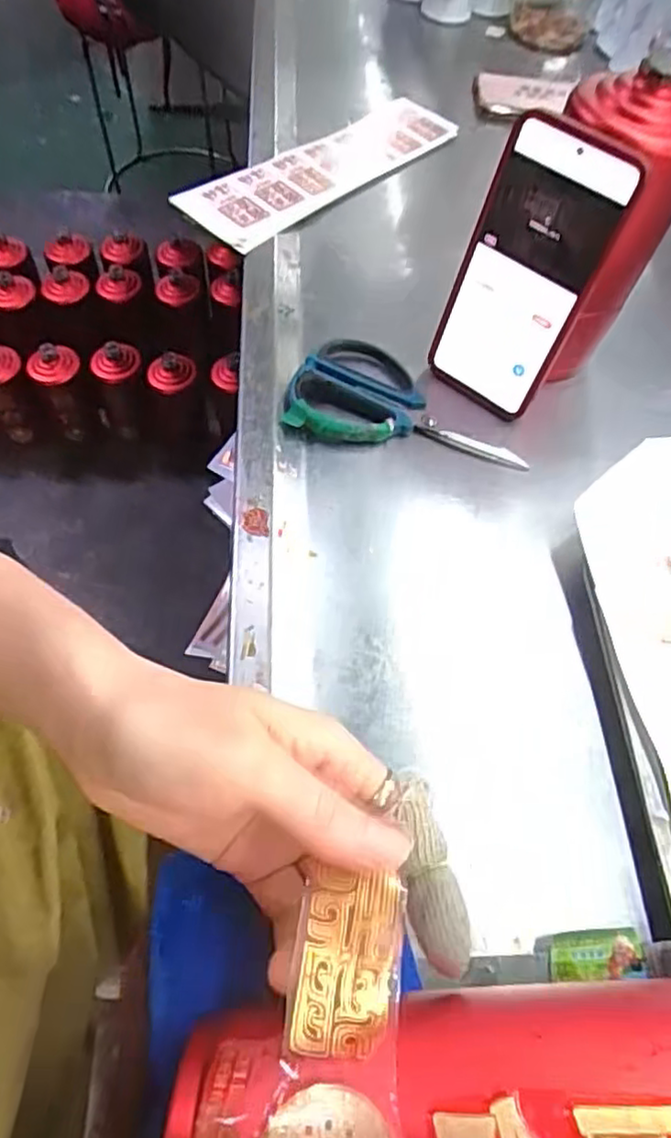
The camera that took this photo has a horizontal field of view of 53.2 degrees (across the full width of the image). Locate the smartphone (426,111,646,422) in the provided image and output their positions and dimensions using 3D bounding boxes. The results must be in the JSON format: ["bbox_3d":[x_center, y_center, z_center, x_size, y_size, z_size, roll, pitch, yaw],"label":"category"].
[{"bbox_3d":[0.114,-0.179,0.419,0.079,0.168,0.013,36,47,16],"label":"smartphone"}]

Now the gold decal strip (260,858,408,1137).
[{"bbox_3d":[0.000,0.142,0.189,0.037,0.017,0.102,7,49,0],"label":"gold decal strip"}]

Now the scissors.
[{"bbox_3d":[0.051,-0.116,0.457,0.161,0.011,0.086,13,60,3],"label":"scissors"}]

